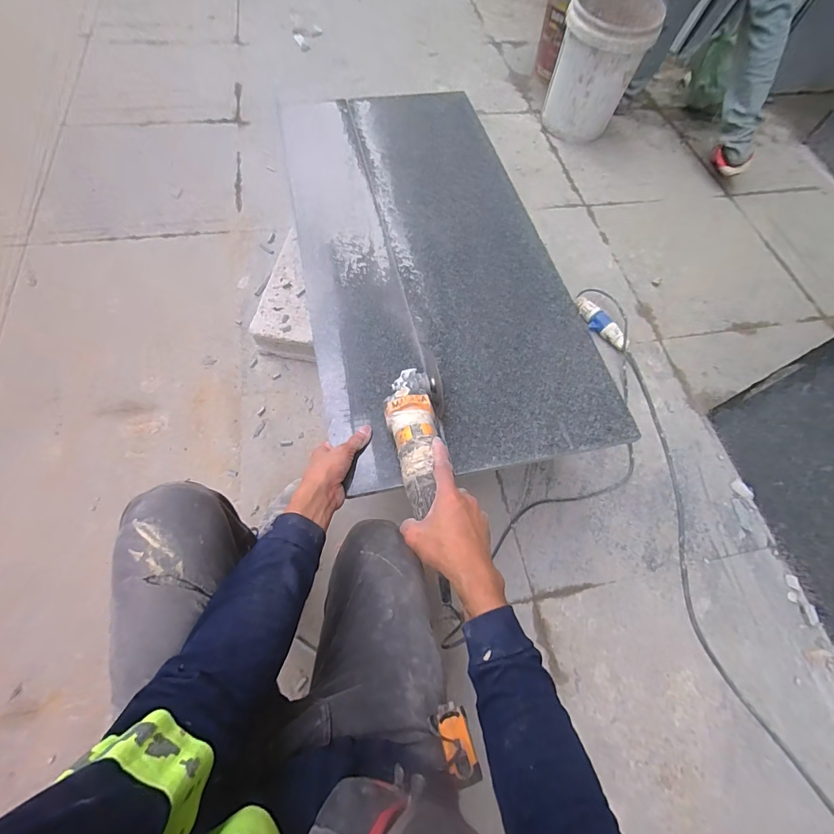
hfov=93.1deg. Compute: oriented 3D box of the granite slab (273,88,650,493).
[{"bbox_3d":[0.013,-0.373,0.825,0.489,0.018,1.004,-10,64,-9],"label":"granite slab"}]

